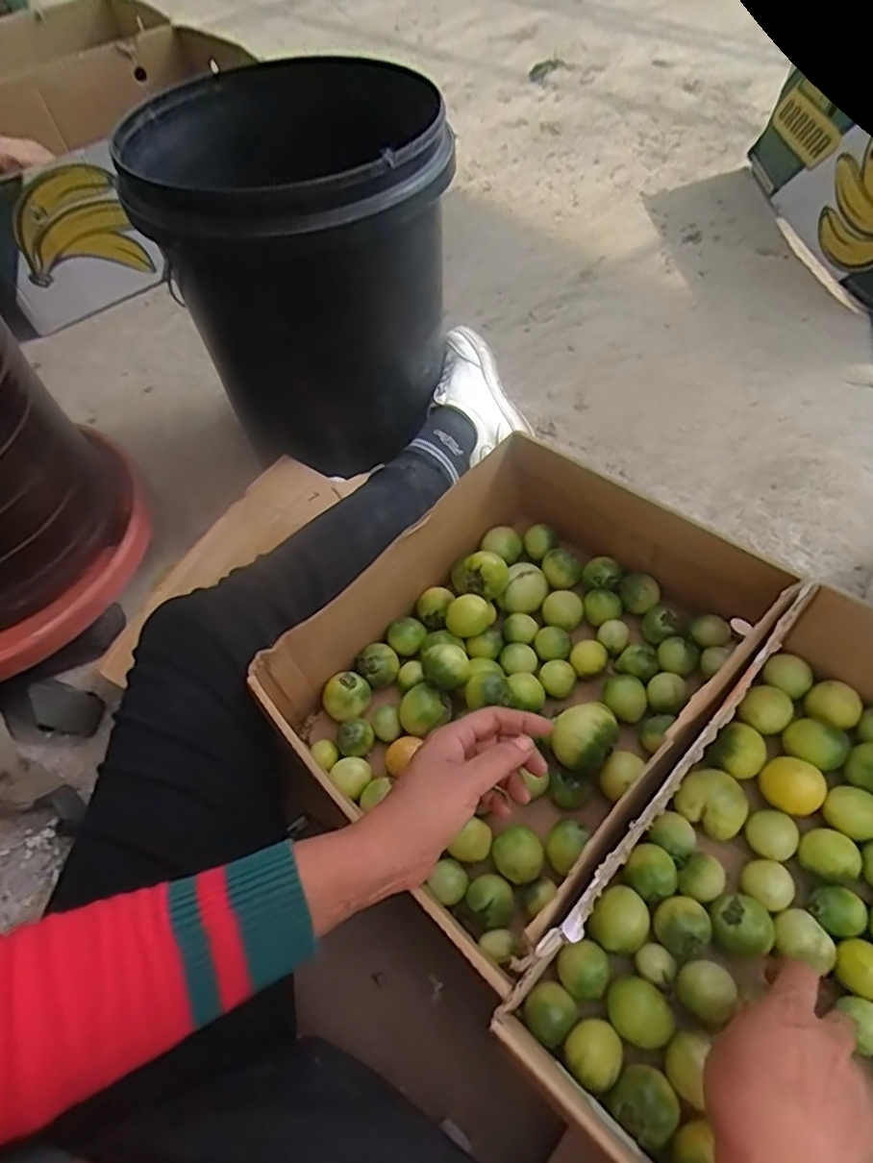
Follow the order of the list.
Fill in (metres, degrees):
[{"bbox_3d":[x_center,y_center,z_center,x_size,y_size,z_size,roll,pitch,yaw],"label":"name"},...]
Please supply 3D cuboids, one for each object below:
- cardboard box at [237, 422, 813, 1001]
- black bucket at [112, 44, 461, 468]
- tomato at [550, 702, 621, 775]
[{"bbox_3d":[0.062,0.060,0.511,0.245,0.107,0.344,36,66,23],"label":"cardboard box"},{"bbox_3d":[-0.144,-0.341,0.696,0.282,0.308,0.319,-26,59,-12],"label":"black bucket"},{"bbox_3d":[0.110,0.119,0.471,0.043,0.042,0.051,39,68,25],"label":"tomato"}]

